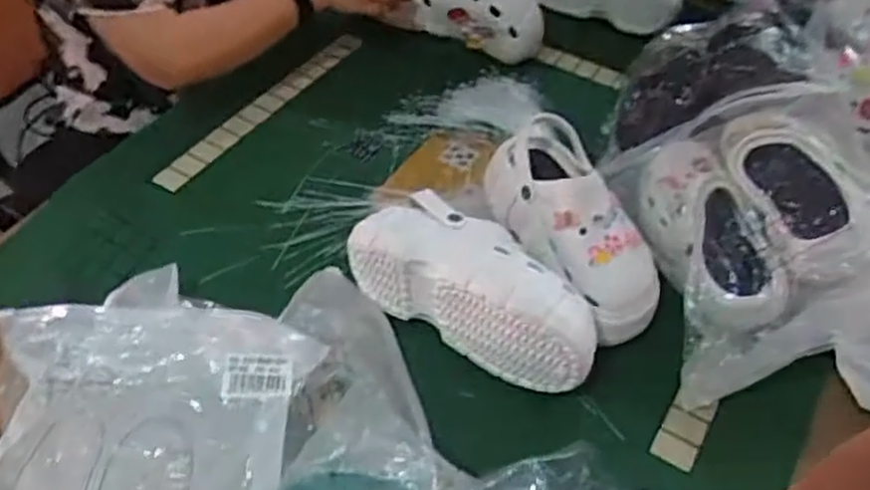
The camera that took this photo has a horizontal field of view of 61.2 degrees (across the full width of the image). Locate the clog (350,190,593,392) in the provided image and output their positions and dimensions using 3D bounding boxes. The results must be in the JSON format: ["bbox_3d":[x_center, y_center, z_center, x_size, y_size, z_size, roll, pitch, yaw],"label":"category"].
[{"bbox_3d":[0.046,0.033,0.746,0.271,0.103,0.113,29,55,20],"label":"clog"}]

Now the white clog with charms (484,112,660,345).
[{"bbox_3d":[0.151,-0.019,0.807,0.118,0.123,0.266,-12,52,-11],"label":"white clog with charms"}]

